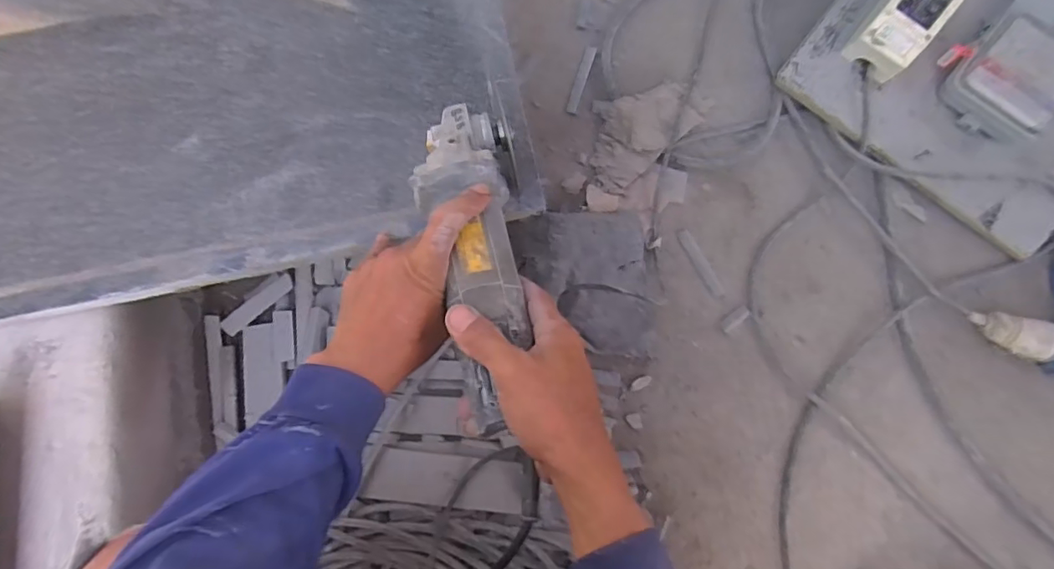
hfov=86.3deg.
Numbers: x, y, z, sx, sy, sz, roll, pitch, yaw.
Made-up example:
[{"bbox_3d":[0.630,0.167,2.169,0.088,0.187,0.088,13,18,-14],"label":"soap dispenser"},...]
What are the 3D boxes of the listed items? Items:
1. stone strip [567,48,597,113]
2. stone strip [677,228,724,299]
[{"bbox_3d":[0.079,-0.296,0.809,0.017,0.007,0.110,17,79,4],"label":"stone strip"},{"bbox_3d":[0.233,-0.028,0.752,0.016,0.007,0.103,-27,79,-4],"label":"stone strip"}]

